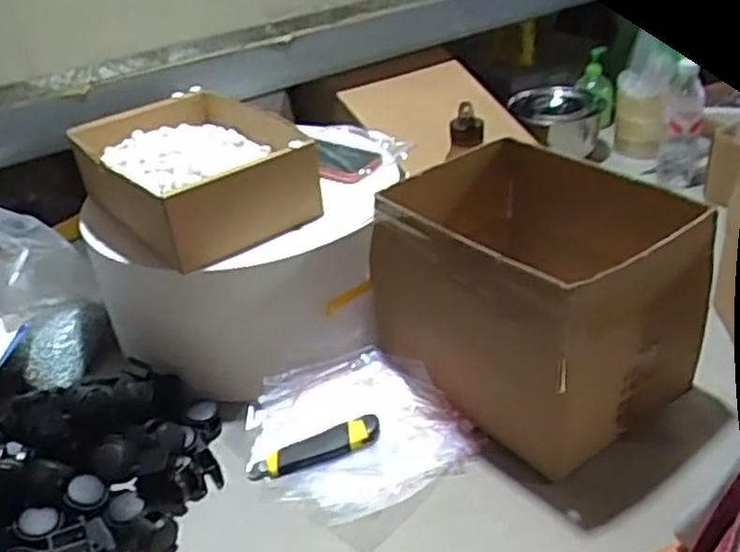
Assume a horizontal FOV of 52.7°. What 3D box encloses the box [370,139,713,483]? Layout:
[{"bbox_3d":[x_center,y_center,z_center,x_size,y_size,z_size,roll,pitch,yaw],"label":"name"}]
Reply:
[{"bbox_3d":[0.189,0.021,0.892,0.249,0.242,0.316,-24,37,-26],"label":"box"}]

